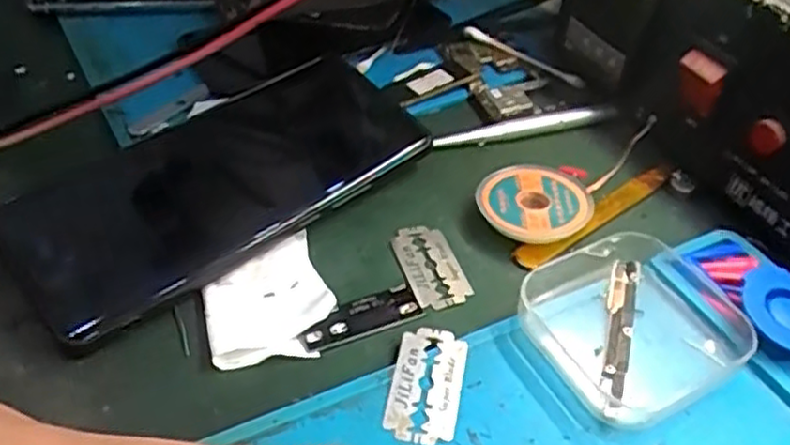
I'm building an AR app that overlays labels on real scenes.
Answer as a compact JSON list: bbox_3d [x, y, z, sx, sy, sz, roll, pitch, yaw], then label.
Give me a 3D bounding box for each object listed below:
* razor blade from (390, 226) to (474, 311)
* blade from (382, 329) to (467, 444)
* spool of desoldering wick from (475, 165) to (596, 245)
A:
[{"bbox_3d":[0.013,0.016,0.269,0.022,0.004,0.040,-14,45,-14],"label":"razor blade"},{"bbox_3d":[0.010,0.052,0.230,0.022,0.004,0.040,9,49,6],"label":"blade"},{"bbox_3d":[0.054,-0.008,0.284,0.044,0.012,0.041,0,43,0],"label":"spool of desoldering wick"}]

